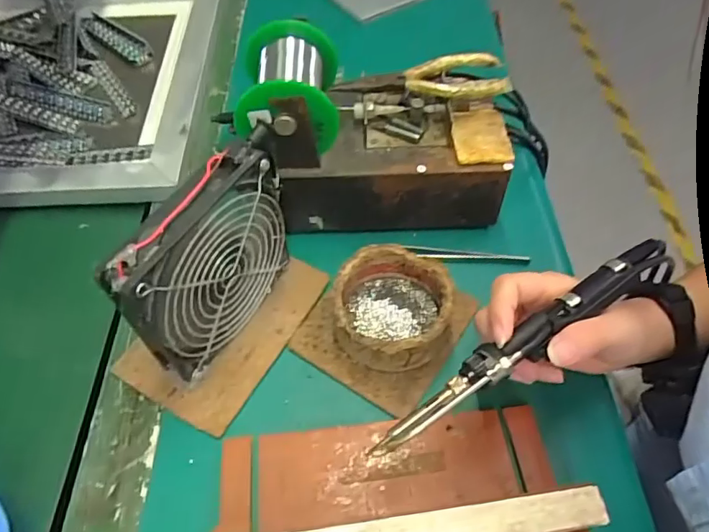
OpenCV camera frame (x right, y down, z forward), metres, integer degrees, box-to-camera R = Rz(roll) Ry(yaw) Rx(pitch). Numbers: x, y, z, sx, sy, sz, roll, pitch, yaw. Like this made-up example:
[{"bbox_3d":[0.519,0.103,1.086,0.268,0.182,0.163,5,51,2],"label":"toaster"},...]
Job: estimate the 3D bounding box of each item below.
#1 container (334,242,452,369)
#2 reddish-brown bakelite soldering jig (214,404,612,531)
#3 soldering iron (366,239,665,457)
[{"bbox_3d":[0.027,0.030,0.369,0.082,0.038,0.087,-1,54,1],"label":"container"},{"bbox_3d":[0.022,0.131,0.296,0.210,0.040,0.098,-5,54,-2],"label":"reddish-brown bakelite soldering jig"},{"bbox_3d":[0.101,0.038,0.295,0.216,0.022,0.020,-31,59,-14],"label":"soldering iron"}]

